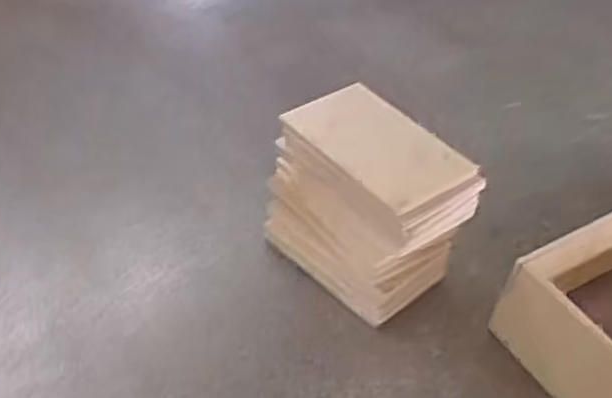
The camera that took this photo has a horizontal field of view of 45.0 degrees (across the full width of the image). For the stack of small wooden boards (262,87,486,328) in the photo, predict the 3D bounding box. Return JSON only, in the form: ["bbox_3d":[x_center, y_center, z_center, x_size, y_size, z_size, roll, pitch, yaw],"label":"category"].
[{"bbox_3d":[0.066,0.004,0.820,0.132,0.178,0.197,-30,54,-31],"label":"stack of small wooden boards"}]

